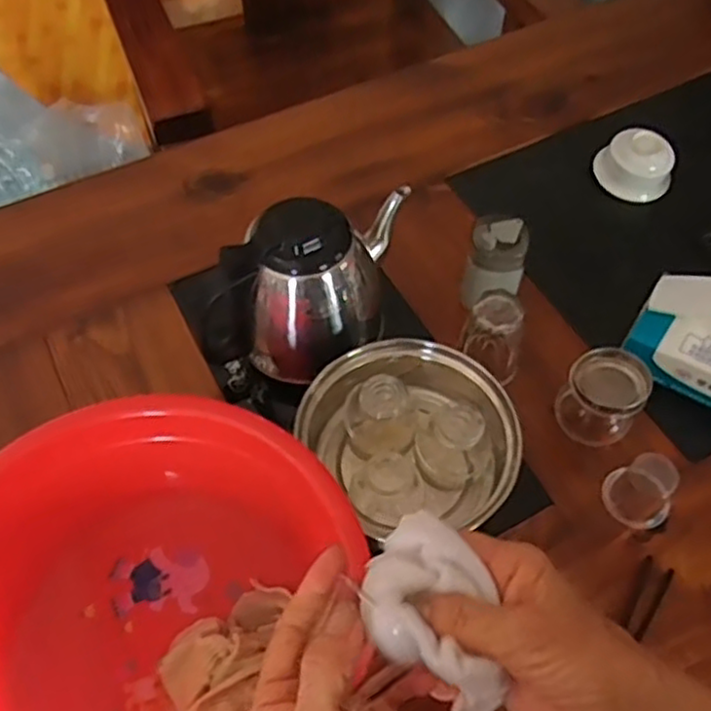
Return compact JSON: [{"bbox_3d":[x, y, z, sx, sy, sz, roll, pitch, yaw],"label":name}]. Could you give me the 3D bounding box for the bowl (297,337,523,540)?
[{"bbox_3d":[0.042,0.055,0.537,0.165,0.092,0.130,37,64,22],"label":"bowl"}]

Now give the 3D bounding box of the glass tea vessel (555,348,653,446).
[{"bbox_3d":[0.206,0.034,0.589,0.062,0.061,0.057,30,62,18],"label":"glass tea vessel"}]

